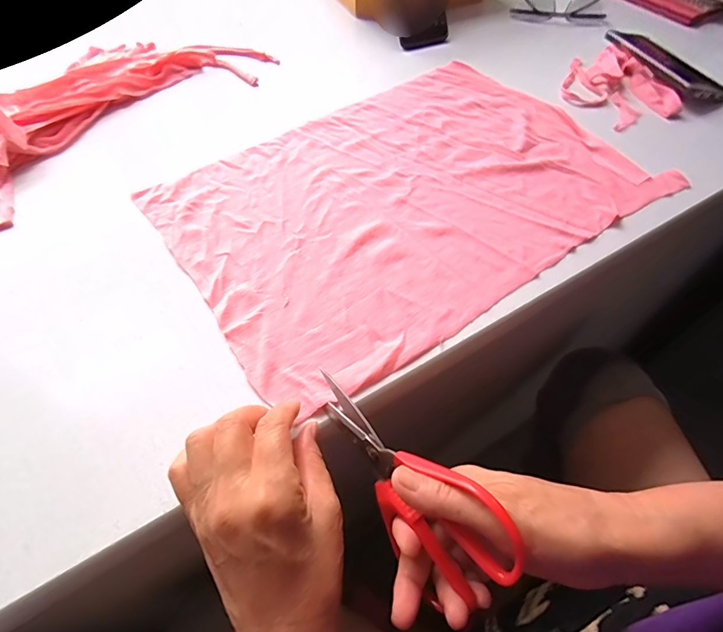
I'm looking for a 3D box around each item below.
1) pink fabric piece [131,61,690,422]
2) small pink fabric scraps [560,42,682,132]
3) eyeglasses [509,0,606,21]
[{"bbox_3d":[0.041,-0.122,0.422,0.433,0.009,0.291,-31,62,-19],"label":"pink fabric piece"},{"bbox_3d":[0.300,-0.283,0.527,0.110,0.025,0.139,-15,58,-10],"label":"small pink fabric scraps"},{"bbox_3d":[0.291,-0.459,0.638,0.129,0.042,0.041,25,60,15],"label":"eyeglasses"}]

